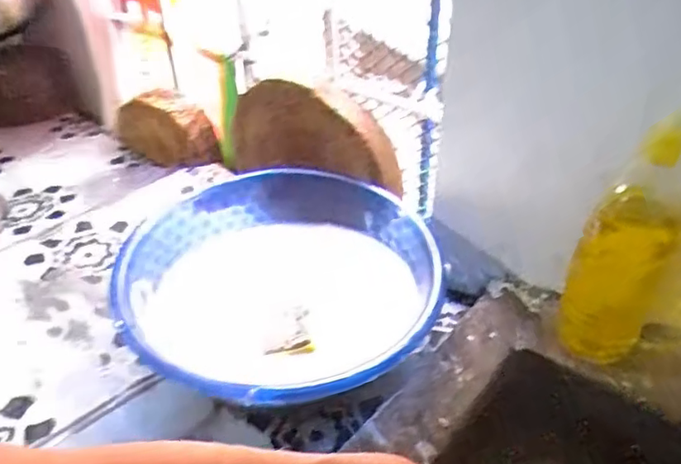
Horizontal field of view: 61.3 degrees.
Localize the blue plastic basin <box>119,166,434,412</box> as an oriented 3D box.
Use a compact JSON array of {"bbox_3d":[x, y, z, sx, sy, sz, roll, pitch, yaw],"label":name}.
[{"bbox_3d":[-0.066,0.059,0.656,0.340,0.101,0.346,-3,35,2],"label":"blue plastic basin"}]

